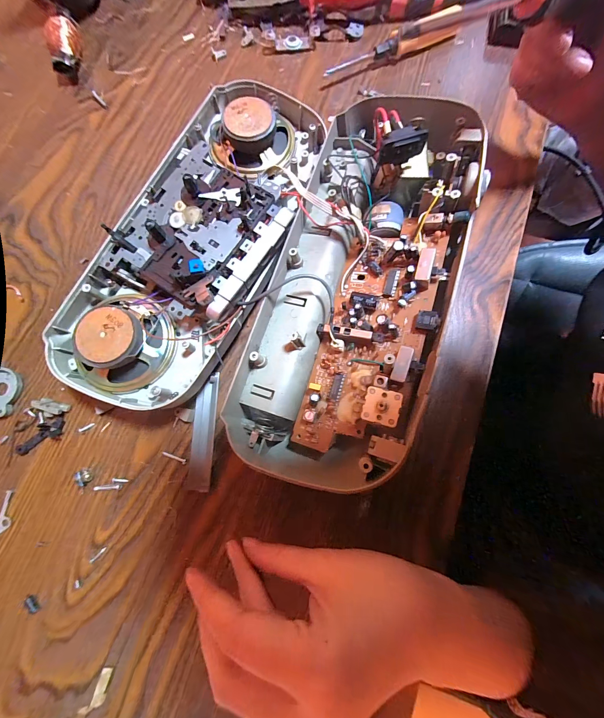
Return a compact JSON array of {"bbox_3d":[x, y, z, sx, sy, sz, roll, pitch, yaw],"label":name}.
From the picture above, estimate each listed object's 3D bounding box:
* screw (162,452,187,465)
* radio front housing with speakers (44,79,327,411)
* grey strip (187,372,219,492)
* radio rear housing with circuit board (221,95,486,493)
[{"bbox_3d":[-0.099,0.076,0.222,0.021,0.004,0.004,15,78,3],"label":"screw"},{"bbox_3d":[-0.079,-0.101,0.236,0.128,0.053,0.294,23,78,5],"label":"radio front housing with speakers"},{"bbox_3d":[-0.077,0.056,0.226,0.018,0.005,0.086,1,77,0],"label":"grey strip"},{"bbox_3d":[0.034,-0.060,0.214,0.135,0.075,0.285,19,78,4],"label":"radio rear housing with circuit board"}]

